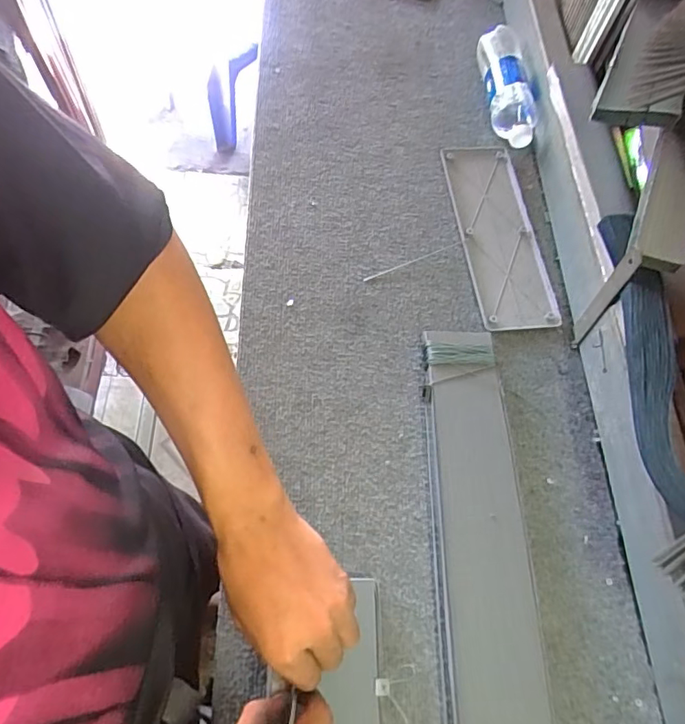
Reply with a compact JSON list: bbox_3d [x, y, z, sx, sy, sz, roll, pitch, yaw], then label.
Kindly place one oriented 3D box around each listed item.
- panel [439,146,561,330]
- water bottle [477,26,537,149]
[{"bbox_3d":[0.204,-0.171,0.692,0.097,0.008,0.284,-5,66,-5],"label":"panel"},{"bbox_3d":[0.235,-0.395,0.760,0.053,0.064,0.185,-6,66,-6],"label":"water bottle"}]

